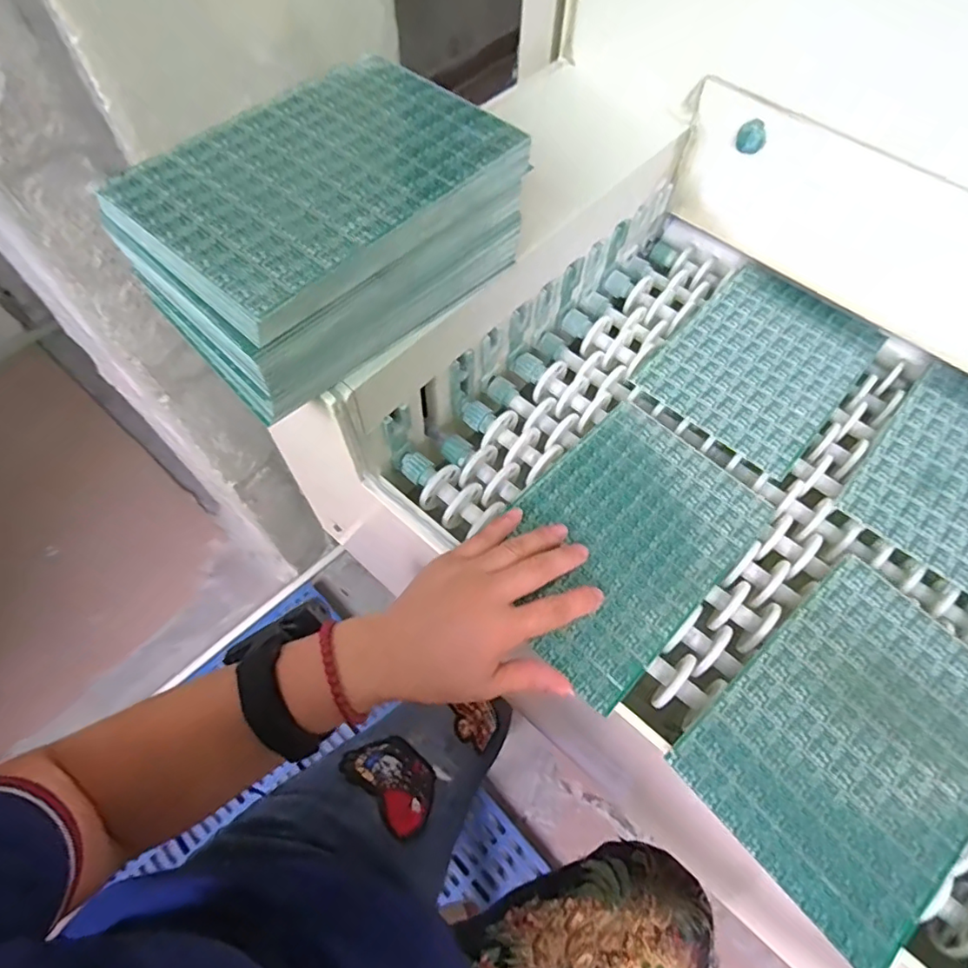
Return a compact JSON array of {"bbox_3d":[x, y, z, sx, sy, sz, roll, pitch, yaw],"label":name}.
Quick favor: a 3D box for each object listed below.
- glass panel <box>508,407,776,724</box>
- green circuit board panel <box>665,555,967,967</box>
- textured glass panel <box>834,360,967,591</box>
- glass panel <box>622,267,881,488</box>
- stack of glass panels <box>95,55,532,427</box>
[{"bbox_3d":[0.096,0.037,0.403,0.138,0.006,0.197,40,66,19],"label":"glass panel"},{"bbox_3d":[0.227,0.151,0.342,0.197,0.007,0.139,-36,68,-21],"label":"green circuit board panel"},{"bbox_3d":[0.379,-0.005,0.435,0.143,0.004,0.192,38,65,18],"label":"textured glass panel"},{"bbox_3d":[0.239,-0.108,0.486,0.138,0.007,0.195,39,65,18],"label":"glass panel"},{"bbox_3d":[-0.092,-0.158,0.349,0.135,0.081,0.207,39,68,18],"label":"stack of glass panels"}]

